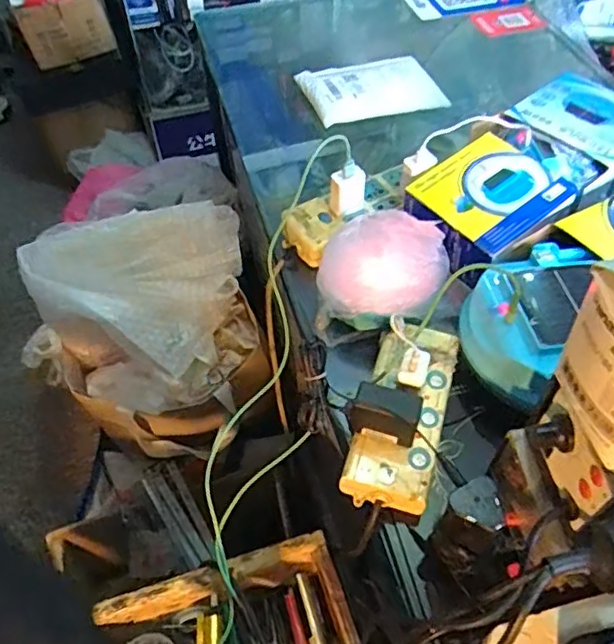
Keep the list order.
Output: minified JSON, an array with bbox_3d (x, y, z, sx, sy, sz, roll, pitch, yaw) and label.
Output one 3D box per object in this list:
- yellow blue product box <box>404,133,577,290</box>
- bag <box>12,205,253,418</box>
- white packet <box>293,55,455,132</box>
[{"bbox_3d":[0.198,-0.133,0.646,0.166,0.045,0.134,-30,57,-21],"label":"yellow blue product box"},{"bbox_3d":[-0.204,-0.011,0.778,0.260,0.193,0.187,-16,53,-12],"label":"bag"},{"bbox_3d":[0.091,-0.354,0.899,0.197,0.029,0.130,-20,54,-14],"label":"white packet"}]

